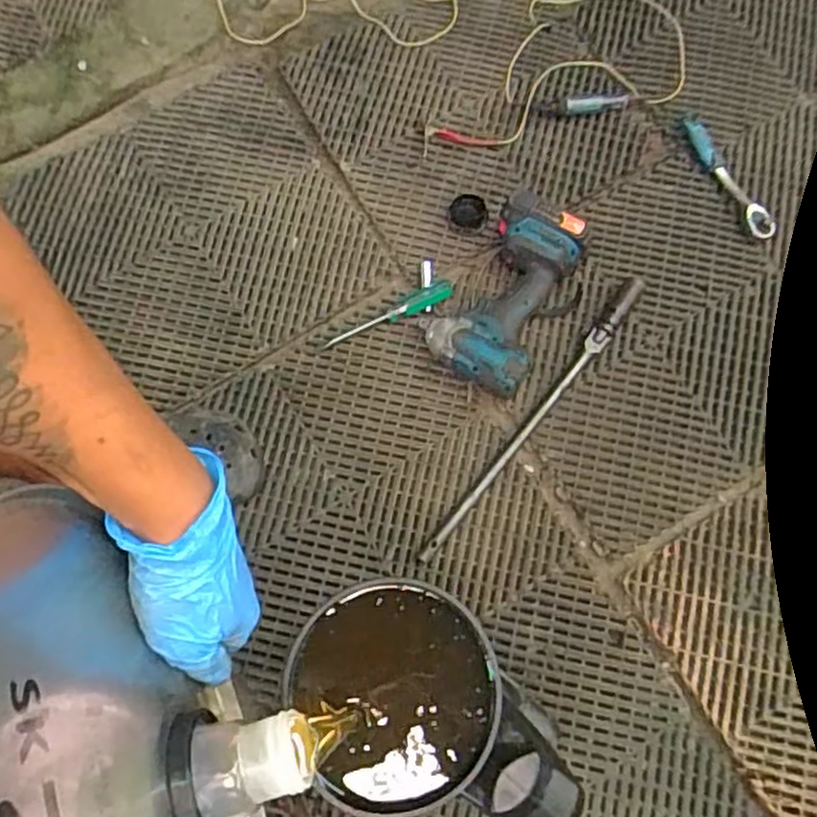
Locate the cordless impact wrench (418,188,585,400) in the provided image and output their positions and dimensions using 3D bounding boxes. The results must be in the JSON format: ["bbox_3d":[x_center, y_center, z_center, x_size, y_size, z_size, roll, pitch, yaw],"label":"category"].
[{"bbox_3d":[0.115,-0.145,0.861,0.135,0.093,0.229,25,75,7],"label":"cordless impact wrench"}]

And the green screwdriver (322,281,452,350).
[{"bbox_3d":[-0.024,-0.117,0.891,0.182,0.020,0.024,-28,75,-7],"label":"green screwdriver"}]

